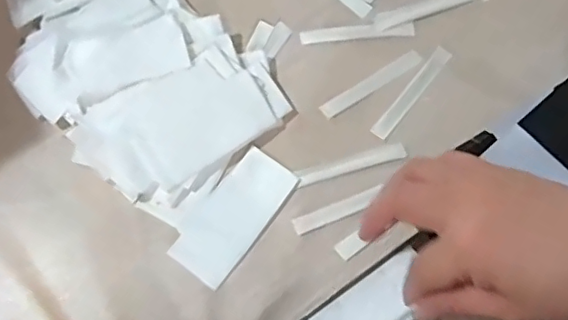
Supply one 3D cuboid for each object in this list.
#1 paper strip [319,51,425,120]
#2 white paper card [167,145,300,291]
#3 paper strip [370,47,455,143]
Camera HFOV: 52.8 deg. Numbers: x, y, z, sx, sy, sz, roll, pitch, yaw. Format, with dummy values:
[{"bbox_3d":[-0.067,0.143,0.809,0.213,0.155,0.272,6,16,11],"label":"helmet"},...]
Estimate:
[{"bbox_3d":[0.069,-0.059,0.447,0.090,0.006,0.013,-33,74,-10],"label":"paper strip"},{"bbox_3d":[-0.036,0.040,0.416,0.046,0.005,0.100,34,75,11],"label":"white paper card"},{"bbox_3d":[0.100,-0.053,0.445,0.014,0.004,0.089,37,79,16],"label":"paper strip"}]

